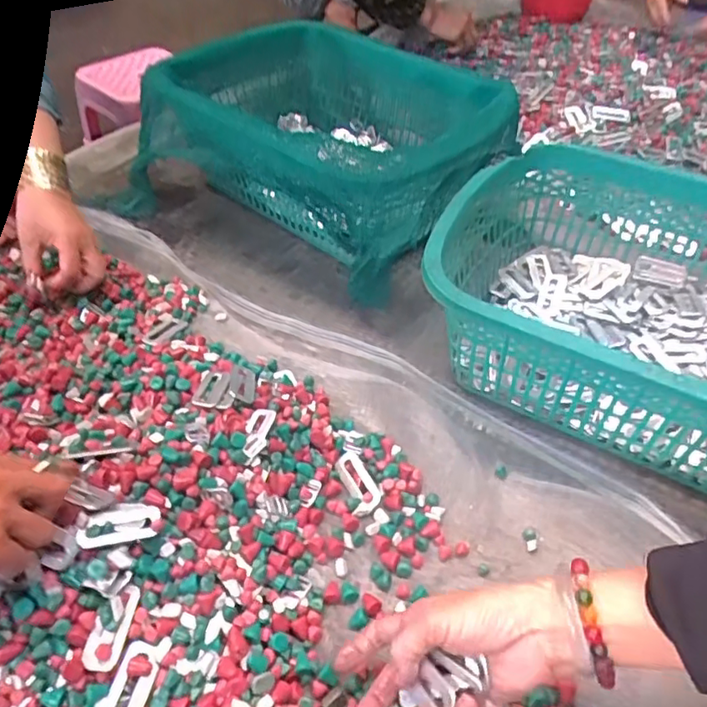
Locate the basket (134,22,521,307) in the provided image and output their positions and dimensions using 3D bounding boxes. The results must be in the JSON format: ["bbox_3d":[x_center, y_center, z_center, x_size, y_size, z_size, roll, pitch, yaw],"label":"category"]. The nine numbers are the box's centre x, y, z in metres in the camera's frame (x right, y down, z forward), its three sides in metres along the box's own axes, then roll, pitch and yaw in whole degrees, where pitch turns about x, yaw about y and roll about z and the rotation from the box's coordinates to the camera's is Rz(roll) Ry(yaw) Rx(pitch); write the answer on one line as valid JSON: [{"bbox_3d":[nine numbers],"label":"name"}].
[{"bbox_3d":[-0.045,-0.280,0.780,0.415,0.219,0.318,31,53,24],"label":"basket"}]

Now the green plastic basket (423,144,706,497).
[{"bbox_3d":[0.334,-0.048,0.614,0.453,0.160,0.402,24,51,18],"label":"green plastic basket"}]

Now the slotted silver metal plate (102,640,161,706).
[{"bbox_3d":[-0.157,0.237,0.415,0.027,0.004,0.058,21,60,-3],"label":"slotted silver metal plate"}]

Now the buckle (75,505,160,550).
[{"bbox_3d":[-0.176,0.129,0.443,0.058,0.008,0.029,-4,54,-25],"label":"buckle"}]

